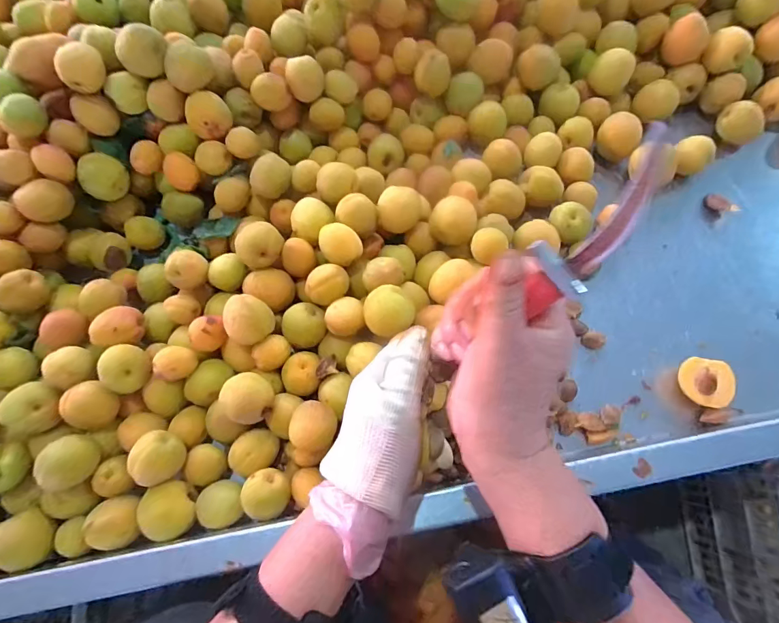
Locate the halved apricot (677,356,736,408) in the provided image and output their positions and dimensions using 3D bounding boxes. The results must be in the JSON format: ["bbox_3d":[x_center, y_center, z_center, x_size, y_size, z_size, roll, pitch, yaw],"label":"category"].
[{"bbox_3d":[0.293,0.067,0.384,0.043,0.027,0.044,5,72,4],"label":"halved apricot"}]

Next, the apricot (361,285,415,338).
[{"bbox_3d":[-0.001,0.003,0.373,0.041,0.043,0.041,-1,71,2],"label":"apricot"}]

